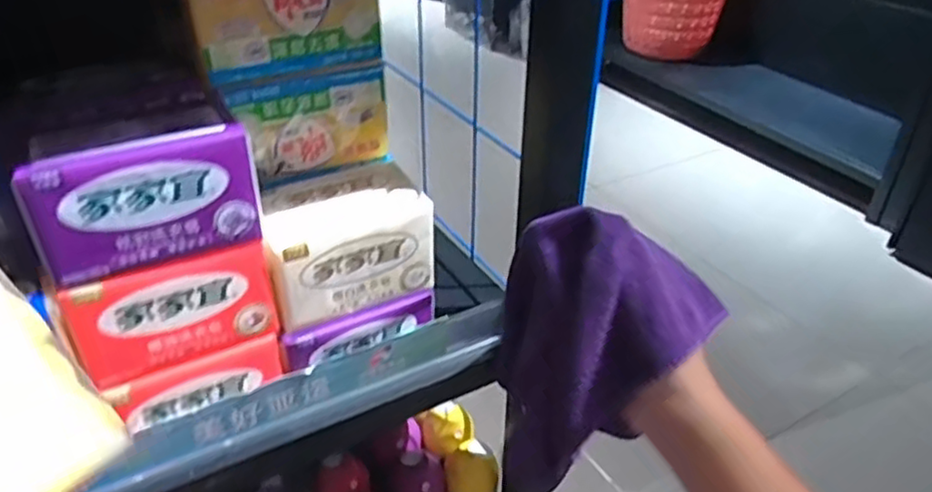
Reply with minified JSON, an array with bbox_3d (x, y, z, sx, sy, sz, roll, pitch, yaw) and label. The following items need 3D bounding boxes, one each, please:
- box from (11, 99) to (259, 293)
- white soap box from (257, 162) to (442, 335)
[{"bbox_3d":[-0.165,-0.031,0.353,0.101,0.065,0.055,-17,38,-25],"label":"box"},{"bbox_3d":[-0.079,-0.003,0.439,0.101,0.065,0.064,-17,38,-26],"label":"white soap box"}]

